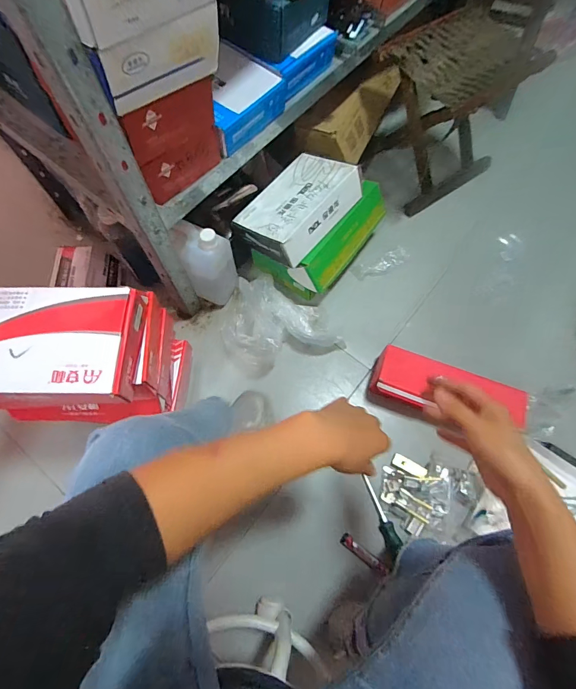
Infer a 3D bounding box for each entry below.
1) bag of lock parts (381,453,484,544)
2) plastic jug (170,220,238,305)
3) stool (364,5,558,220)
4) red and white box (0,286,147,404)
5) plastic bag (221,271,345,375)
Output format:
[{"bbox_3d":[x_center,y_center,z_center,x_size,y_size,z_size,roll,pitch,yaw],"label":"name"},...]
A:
[{"bbox_3d":[0.282,0.301,0.713,0.186,0.030,0.144,15,70,5],"label":"bag of lock parts"},{"bbox_3d":[-0.167,-0.156,0.752,0.095,0.204,0.080,6,70,2],"label":"plastic jug"},{"bbox_3d":[0.382,-0.579,0.892,0.319,0.286,0.245,-33,73,-12],"label":"stool"},{"bbox_3d":[-0.348,-0.008,0.509,0.265,0.053,0.174,-2,69,-1],"label":"red and white box"},{"bbox_3d":[-0.029,-0.060,0.805,0.246,0.100,0.197,-19,71,-7],"label":"plastic bag"}]

